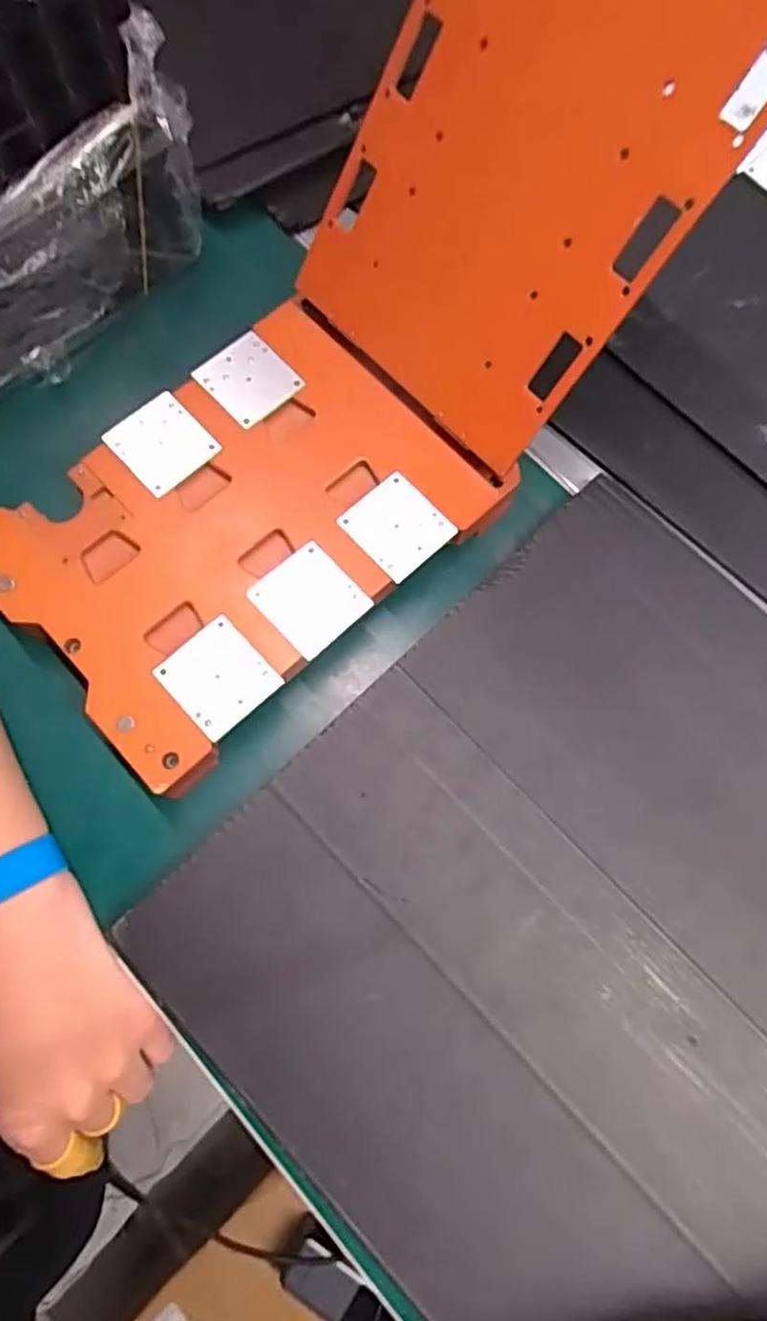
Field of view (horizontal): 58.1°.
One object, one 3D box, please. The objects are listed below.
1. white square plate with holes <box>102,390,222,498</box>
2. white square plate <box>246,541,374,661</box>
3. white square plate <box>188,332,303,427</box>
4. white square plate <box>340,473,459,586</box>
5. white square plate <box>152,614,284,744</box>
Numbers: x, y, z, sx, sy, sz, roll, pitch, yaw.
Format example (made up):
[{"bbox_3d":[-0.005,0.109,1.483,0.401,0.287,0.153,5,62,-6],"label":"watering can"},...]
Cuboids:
[{"bbox_3d":[-0.117,-0.115,0.369,0.045,0.005,0.045,-41,85,-12],"label":"white square plate with holes"},{"bbox_3d":[-0.037,-0.032,0.347,0.046,0.004,0.048,-42,80,-11],"label":"white square plate"},{"bbox_3d":[-0.074,-0.155,0.381,0.043,0.009,0.044,43,79,9],"label":"white square plate"},{"bbox_3d":[0.007,-0.069,0.361,0.044,0.006,0.047,-42,83,-13],"label":"white square plate"},{"bbox_3d":[-0.080,0.008,0.335,0.044,0.004,0.047,-42,80,-11],"label":"white square plate"}]

